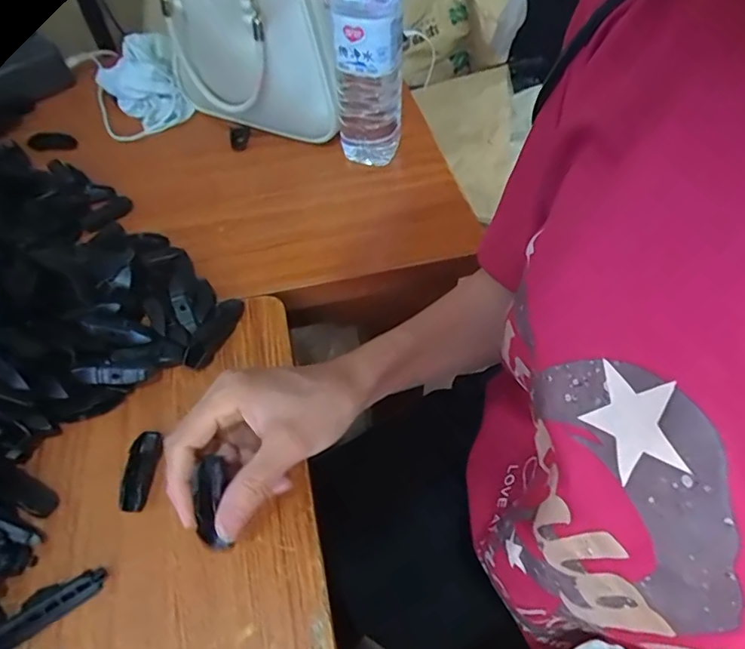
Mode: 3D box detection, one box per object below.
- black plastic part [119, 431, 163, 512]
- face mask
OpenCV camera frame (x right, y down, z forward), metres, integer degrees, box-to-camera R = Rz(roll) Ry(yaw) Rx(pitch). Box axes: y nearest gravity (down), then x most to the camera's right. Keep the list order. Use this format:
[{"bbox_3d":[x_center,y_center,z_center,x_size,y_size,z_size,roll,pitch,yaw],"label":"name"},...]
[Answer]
[{"bbox_3d":[-0.157,0.100,0.336,0.019,0.019,0.051,1,54,2],"label":"black plastic part"},{"bbox_3d":[-0.300,-0.308,0.622,0.108,0.067,0.152,-23,57,-16],"label":"face mask"}]

